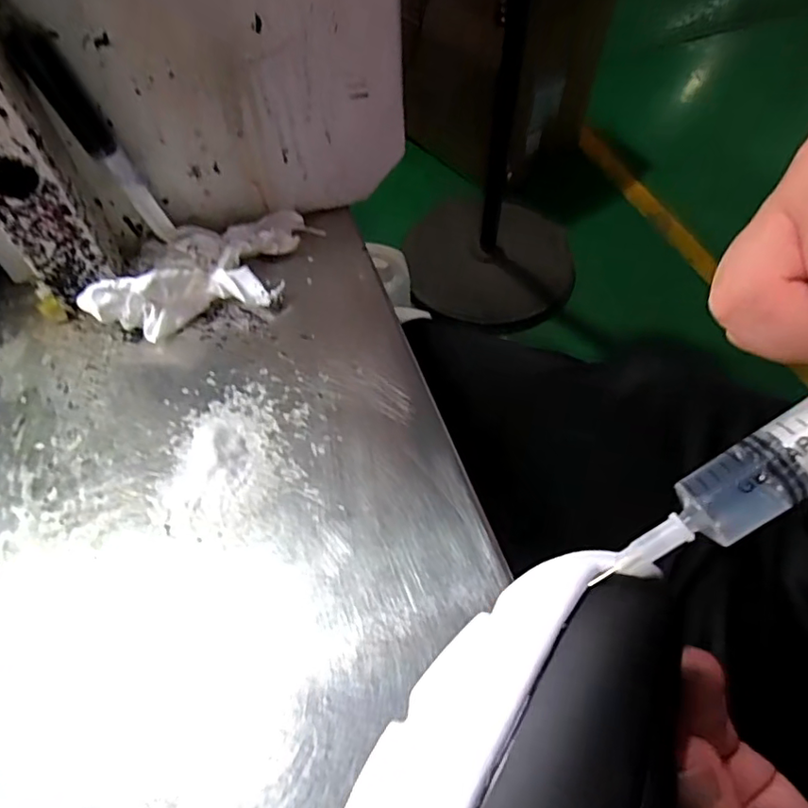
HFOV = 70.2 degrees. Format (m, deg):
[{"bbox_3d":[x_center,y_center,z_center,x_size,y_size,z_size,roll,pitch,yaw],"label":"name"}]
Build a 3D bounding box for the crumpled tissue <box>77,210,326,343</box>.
[{"bbox_3d":[-0.123,-0.089,0.358,0.143,0.037,0.075,-18,58,-9],"label":"crumpled tissue"}]

